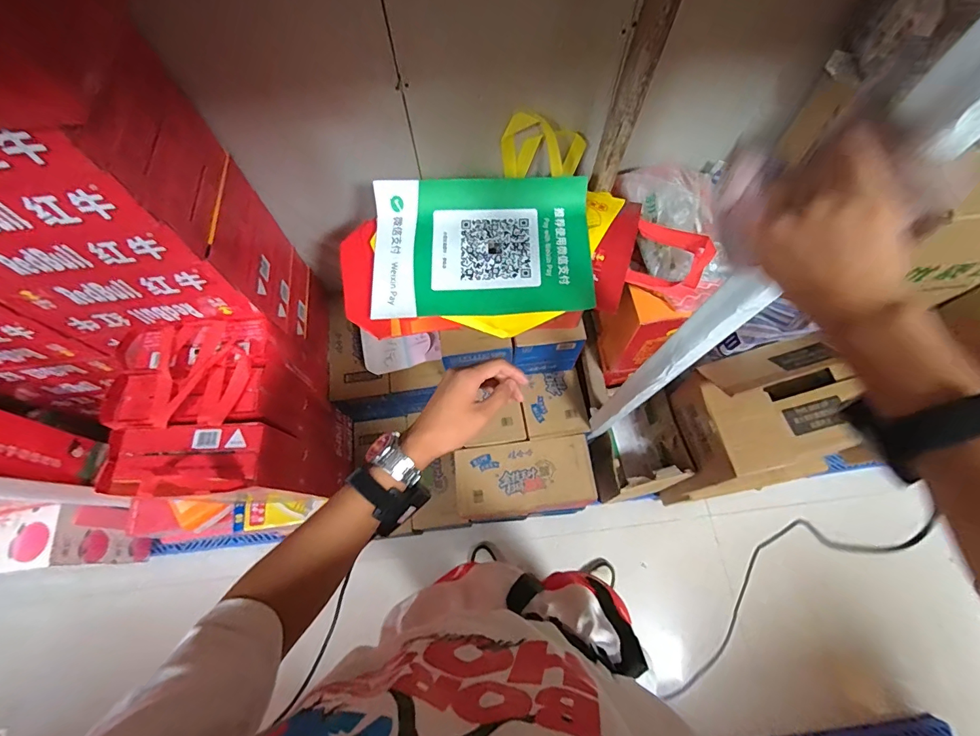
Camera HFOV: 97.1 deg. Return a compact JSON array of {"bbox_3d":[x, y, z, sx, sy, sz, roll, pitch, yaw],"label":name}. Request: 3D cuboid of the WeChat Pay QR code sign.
[{"bbox_3d":[-0.017,-0.243,0.840,0.409,0.028,0.292,-2,74,1],"label":"WeChat Pay QR code sign"}]

